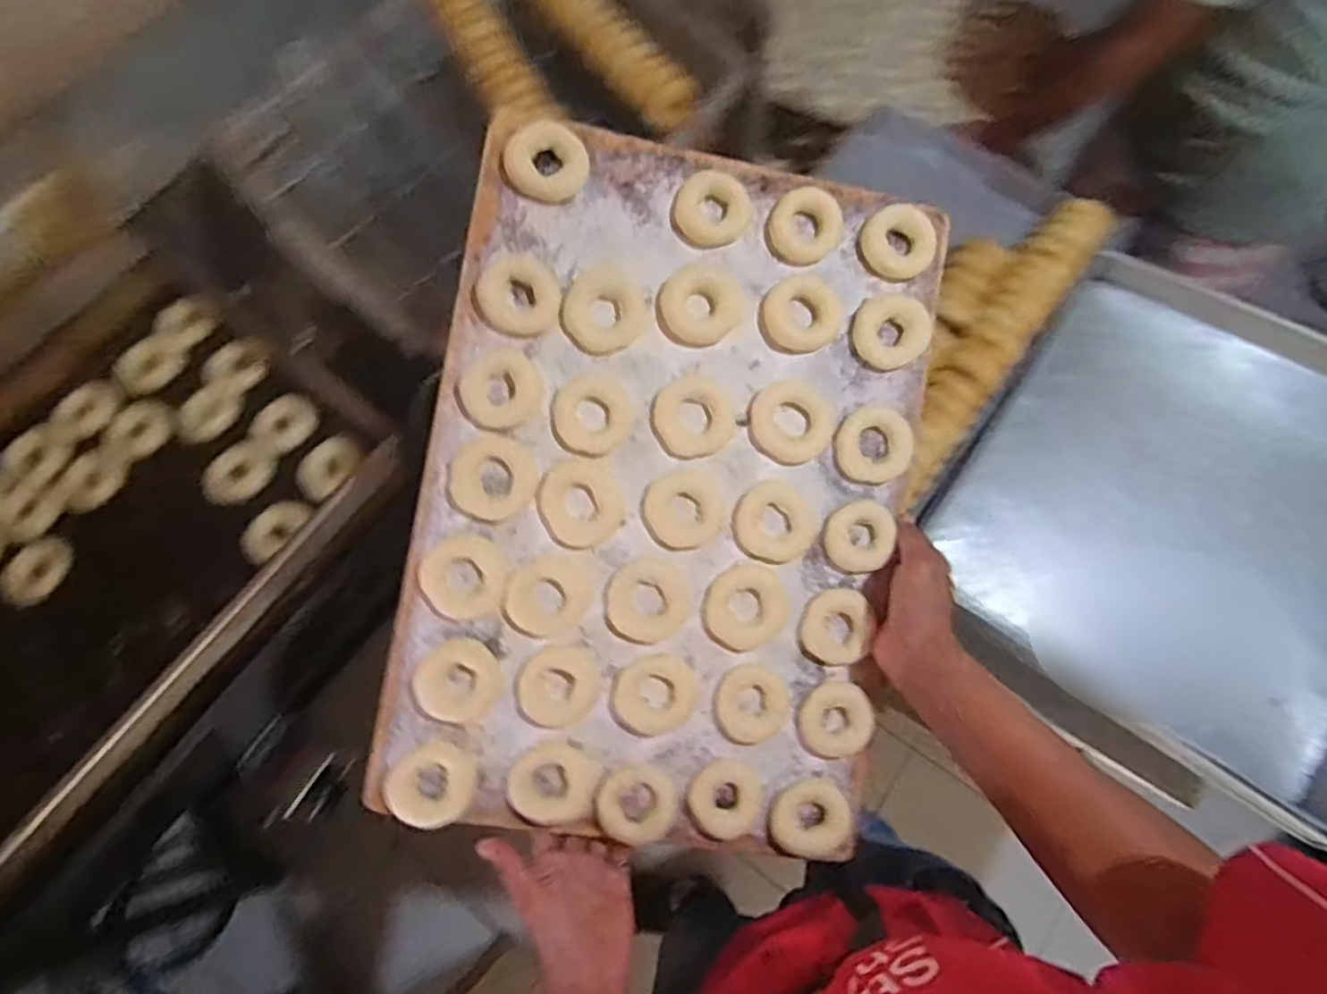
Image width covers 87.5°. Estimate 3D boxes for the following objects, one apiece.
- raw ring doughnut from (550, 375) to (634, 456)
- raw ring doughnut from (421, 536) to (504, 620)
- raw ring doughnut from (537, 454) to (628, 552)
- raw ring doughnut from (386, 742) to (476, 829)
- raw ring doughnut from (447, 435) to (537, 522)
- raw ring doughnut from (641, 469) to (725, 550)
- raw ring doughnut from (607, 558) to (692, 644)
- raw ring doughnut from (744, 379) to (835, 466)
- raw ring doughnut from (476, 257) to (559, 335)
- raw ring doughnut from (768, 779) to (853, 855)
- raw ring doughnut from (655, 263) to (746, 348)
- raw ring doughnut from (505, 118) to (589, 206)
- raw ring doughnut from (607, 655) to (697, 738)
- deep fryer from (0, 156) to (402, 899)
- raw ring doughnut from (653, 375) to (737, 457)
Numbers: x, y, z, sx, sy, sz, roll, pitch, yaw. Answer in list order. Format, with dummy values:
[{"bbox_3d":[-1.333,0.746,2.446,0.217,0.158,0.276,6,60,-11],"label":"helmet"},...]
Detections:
[{"bbox_3d":[-0.062,-0.070,0.600,0.068,0.016,0.068,0,89,-7],"label":"raw ring doughnut"},{"bbox_3d":[-0.168,0.066,0.579,0.064,0.016,0.064,0,75,0],"label":"raw ring doughnut"},{"bbox_3d":[-0.070,0.005,0.598,0.073,0.014,0.073,0,88,-7],"label":"raw ring doughnut"},{"bbox_3d":[-0.191,0.238,0.570,0.067,0.011,0.062,0,75,0],"label":"raw ring doughnut"},{"bbox_3d":[-0.145,-0.016,0.590,0.071,0.015,0.071,0,90,-6],"label":"raw ring doughnut"},{"bbox_3d":[0.018,0.012,0.604,0.068,0.018,0.065,0,75,0],"label":"raw ring doughnut"},{"bbox_3d":[-0.013,0.089,0.598,0.071,0.011,0.071,0,87,-6],"label":"raw ring doughnut"},{"bbox_3d":[0.113,-0.067,0.616,0.075,0.009,0.075,1,84,-9],"label":"raw ring doughnut"},{"bbox_3d":[-0.124,-0.173,0.595,0.067,0.016,0.066,5,94,-10],"label":"raw ring doughnut"},{"bbox_3d":[0.129,0.282,0.607,0.069,0.015,0.061,-18,76,-4],"label":"raw ring doughnut"},{"bbox_3d":[0.033,-0.167,0.612,0.076,0.020,0.067,-11,95,0],"label":"raw ring doughnut"},{"bbox_3d":[-0.100,-0.287,0.599,0.069,0.018,0.063,-7,101,-7],"label":"raw ring doughnut"},{"bbox_3d":[-0.008,0.170,0.598,0.075,0.012,0.067,-24,92,-3],"label":"raw ring doughnut"},{"bbox_3d":[-0.767,0.063,0.807,0.541,0.190,0.764,35,78,9],"label":"deep fryer"},{"bbox_3d":[0.025,-0.070,0.611,0.069,0.015,0.069,0,90,-4],"label":"raw ring doughnut"}]

